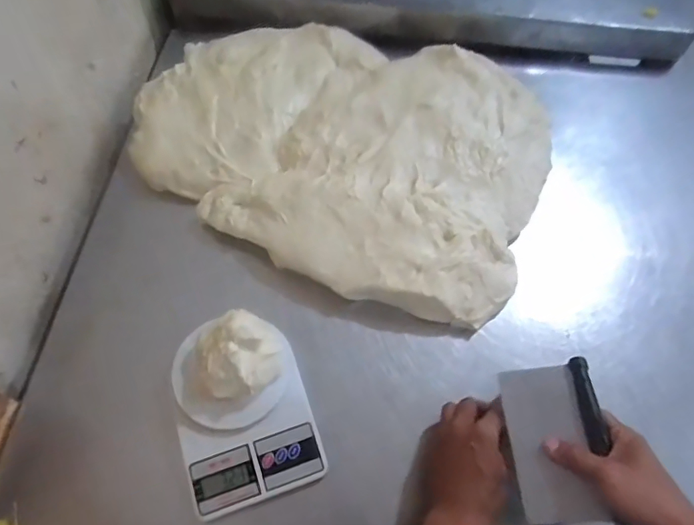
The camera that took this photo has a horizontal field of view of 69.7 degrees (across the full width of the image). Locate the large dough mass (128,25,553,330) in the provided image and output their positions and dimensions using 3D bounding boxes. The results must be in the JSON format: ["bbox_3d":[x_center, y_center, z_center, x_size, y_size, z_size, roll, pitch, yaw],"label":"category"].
[{"bbox_3d":[-0.006,-0.177,0.745,0.576,0.082,0.414,23,63,11],"label":"large dough mass"}]

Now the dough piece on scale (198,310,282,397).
[{"bbox_3d":[-0.120,0.100,0.552,0.089,0.060,0.079,-8,62,-6],"label":"dough piece on scale"}]

